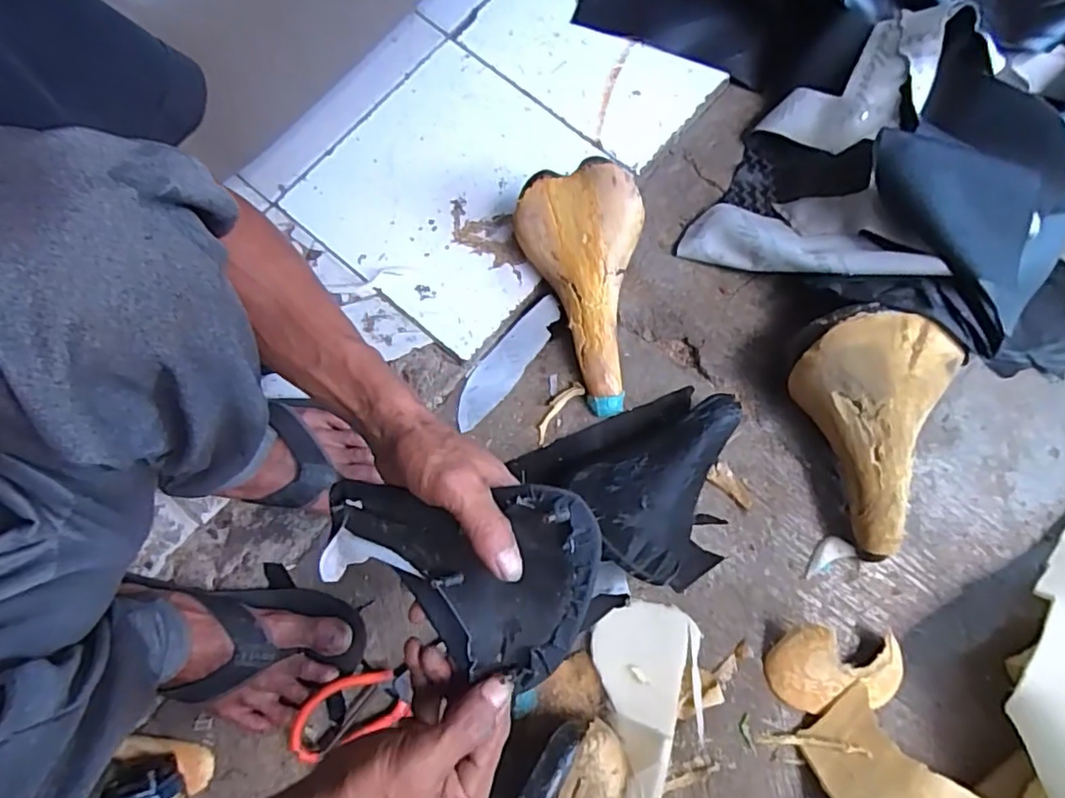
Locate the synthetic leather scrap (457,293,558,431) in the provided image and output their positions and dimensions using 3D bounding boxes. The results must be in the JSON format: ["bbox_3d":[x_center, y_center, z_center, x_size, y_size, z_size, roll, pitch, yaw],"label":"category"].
[{"bbox_3d":[-0.027,-0.039,0.662,0.044,0.009,0.163,41,87,8],"label":"synthetic leather scrap"}]

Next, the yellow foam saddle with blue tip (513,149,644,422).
[{"bbox_3d":[0.057,-0.110,0.637,0.119,0.061,0.248,-8,94,-2],"label":"yellow foam saddle with blue tip"}]

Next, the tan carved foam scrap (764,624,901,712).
[{"bbox_3d":[0.283,0.248,0.567,0.123,0.047,0.081,-4,77,-1],"label":"tan carved foam scrap"}]

